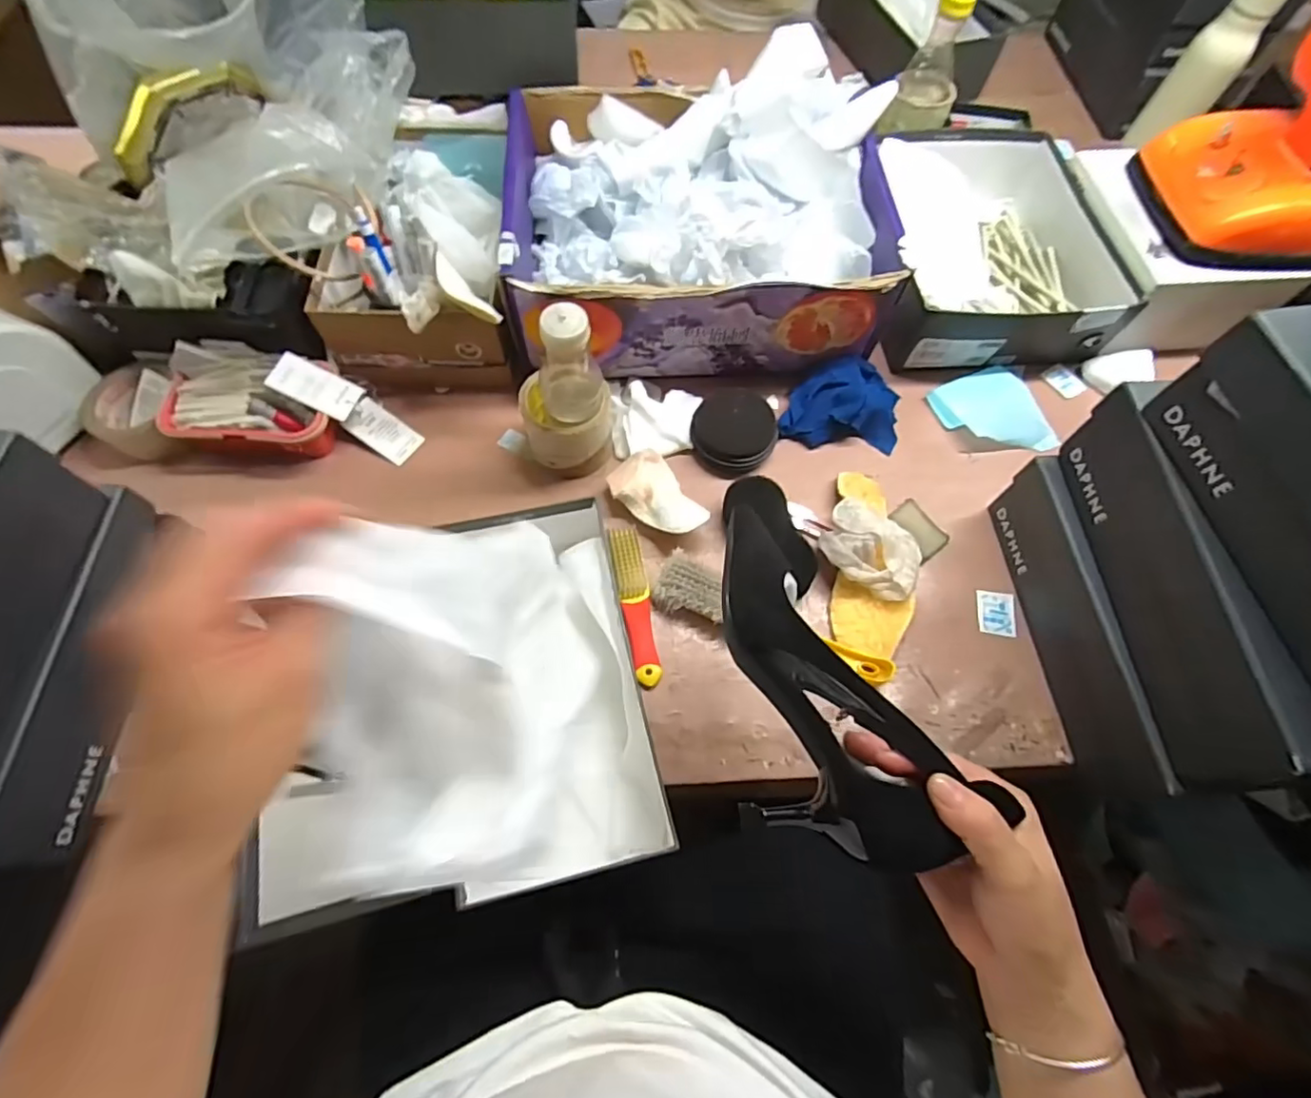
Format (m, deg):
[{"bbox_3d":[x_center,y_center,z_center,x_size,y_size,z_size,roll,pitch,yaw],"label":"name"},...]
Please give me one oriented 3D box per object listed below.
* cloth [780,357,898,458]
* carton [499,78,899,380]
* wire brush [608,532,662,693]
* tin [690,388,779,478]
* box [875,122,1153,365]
[{"bbox_3d":[0.212,-0.165,0.672,0.126,0.040,0.102,13,66,3],"label":"cloth"},{"bbox_3d":[0.045,-0.372,0.678,0.404,0.158,0.314,-2,66,-3],"label":"carton"},{"bbox_3d":[-0.019,0.053,0.586,0.029,0.017,0.156,-8,67,-6],"label":"wire brush"},{"bbox_3d":[0.086,-0.128,0.660,0.090,0.030,0.094,1,66,-2],"label":"tin"},{"bbox_3d":[0.371,-0.385,0.723,0.280,0.107,0.336,-3,66,-4],"label":"box"}]

